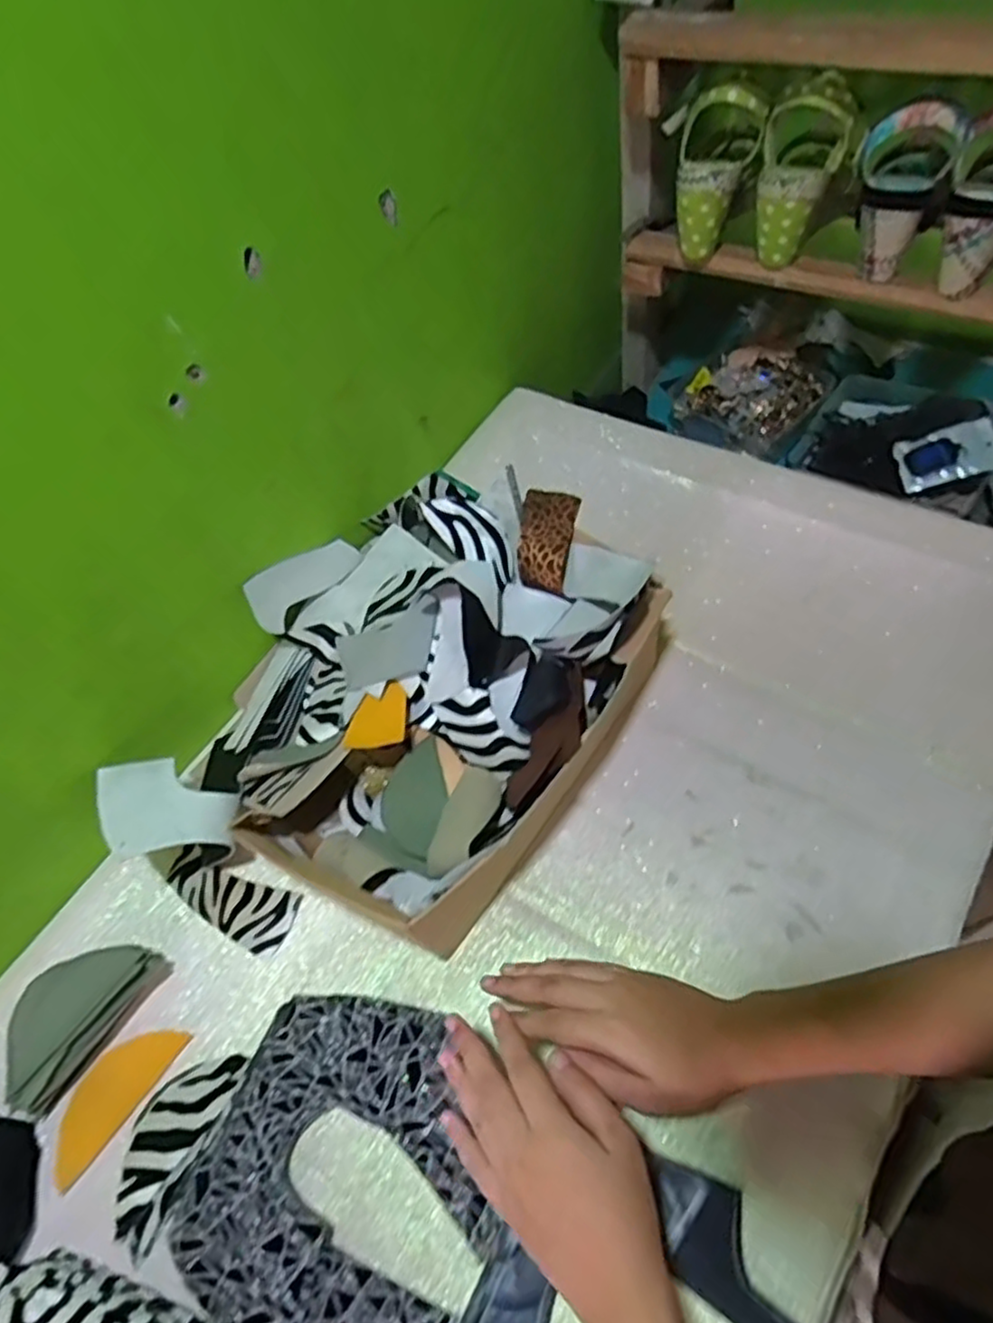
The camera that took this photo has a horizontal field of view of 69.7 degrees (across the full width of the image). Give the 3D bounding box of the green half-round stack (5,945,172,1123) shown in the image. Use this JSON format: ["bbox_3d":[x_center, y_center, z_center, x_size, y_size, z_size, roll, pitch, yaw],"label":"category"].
[{"bbox_3d":[-0.314,0.258,0.524,0.062,0.034,0.126,28,65,24],"label":"green half-round stack"}]

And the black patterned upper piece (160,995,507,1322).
[{"bbox_3d":[-0.091,0.327,0.453,0.186,0.019,0.197,21,64,16],"label":"black patterned upper piece"}]

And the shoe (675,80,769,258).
[{"bbox_3d":[0.223,-0.496,0.726,0.081,0.137,0.079,10,59,15],"label":"shoe"}]

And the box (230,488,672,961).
[{"bbox_3d":[-0.029,0.025,0.572,0.217,0.112,0.361,27,64,24],"label":"box"}]

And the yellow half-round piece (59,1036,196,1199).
[{"bbox_3d":[-0.278,0.312,0.516,0.045,0.006,0.106,34,62,12],"label":"yellow half-round piece"}]

